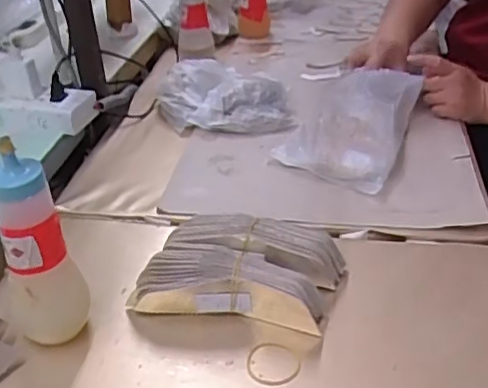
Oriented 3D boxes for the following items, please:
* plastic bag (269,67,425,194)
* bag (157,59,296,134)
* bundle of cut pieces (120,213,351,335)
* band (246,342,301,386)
[{"bbox_3d":[0.152,-0.106,0.851,0.146,0.075,0.236,14,37,24],"label":"plastic bag"},{"bbox_3d":[-0.031,-0.145,0.940,0.211,0.071,0.136,2,33,7],"label":"bag"},{"bbox_3d":[-0.004,0.076,0.618,0.198,0.059,0.115,5,34,12],"label":"bundle of cut pieces"},{"bbox_3d":[0.027,0.153,0.553,0.048,0.006,0.051,0,32,0],"label":"band"}]

